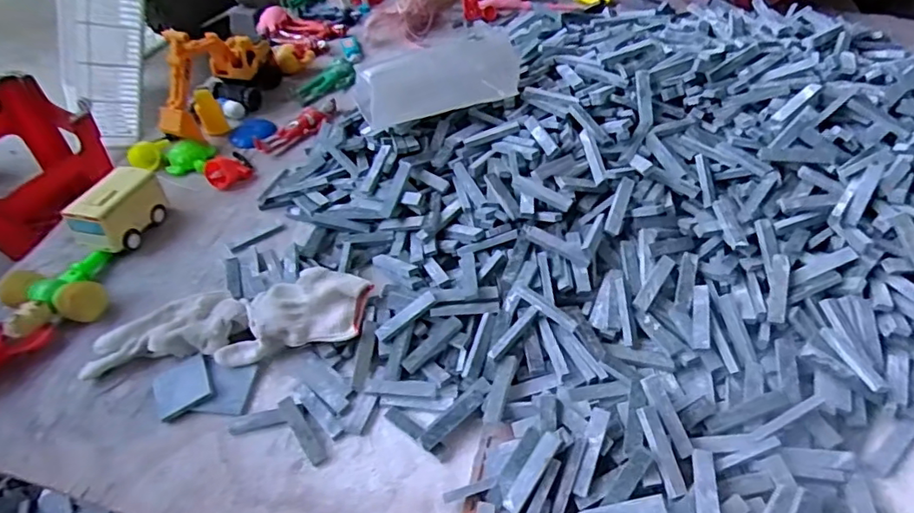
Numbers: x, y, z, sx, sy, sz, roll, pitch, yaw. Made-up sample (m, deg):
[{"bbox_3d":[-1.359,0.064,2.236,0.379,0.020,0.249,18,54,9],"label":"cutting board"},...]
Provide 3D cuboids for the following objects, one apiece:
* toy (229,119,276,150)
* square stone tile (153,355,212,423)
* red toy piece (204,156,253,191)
[{"bbox_3d":[-0.273,-0.169,0.744,0.062,0.009,0.058,-2,49,3],"label":"toy"},{"bbox_3d":[-0.237,0.113,0.483,0.046,0.004,0.044,-27,53,-18],"label":"square stone tile"},{"bbox_3d":[-0.280,-0.105,0.683,0.048,0.031,0.033,-28,53,-19],"label":"red toy piece"}]

